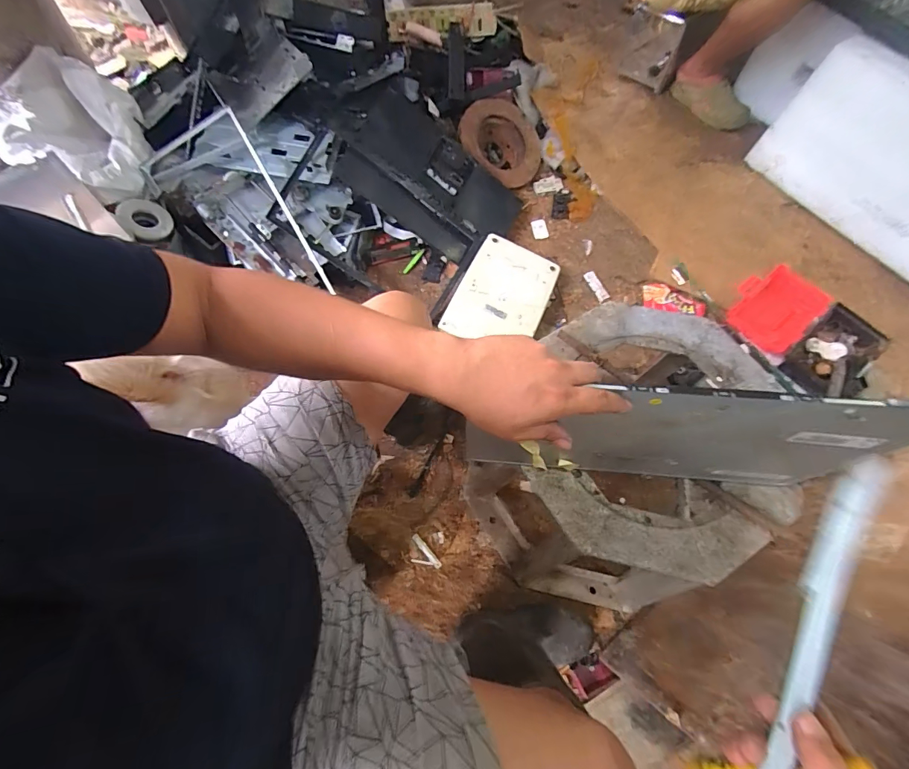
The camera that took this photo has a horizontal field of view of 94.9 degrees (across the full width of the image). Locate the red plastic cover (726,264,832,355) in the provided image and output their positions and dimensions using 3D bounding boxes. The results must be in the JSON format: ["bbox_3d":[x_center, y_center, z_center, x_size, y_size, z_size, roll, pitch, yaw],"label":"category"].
[{"bbox_3d":[0.682,-0.165,0.889,0.186,0.031,0.148,-40,74,-15],"label":"red plastic cover"}]

